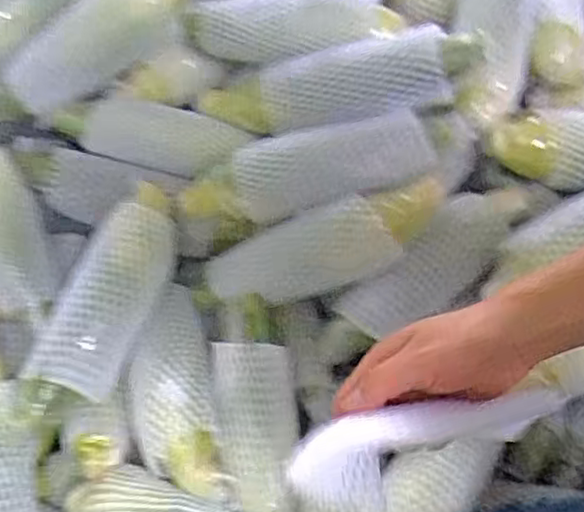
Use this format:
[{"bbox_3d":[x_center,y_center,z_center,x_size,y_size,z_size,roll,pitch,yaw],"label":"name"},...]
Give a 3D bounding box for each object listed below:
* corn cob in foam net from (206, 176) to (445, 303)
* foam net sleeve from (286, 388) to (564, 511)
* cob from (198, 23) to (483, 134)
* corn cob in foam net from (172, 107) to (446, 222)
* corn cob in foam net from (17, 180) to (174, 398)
[{"bbox_3d":[0.030,-0.006,0.622,0.225,0.063,0.057,-21,40,13],"label":"corn cob in foam net"},{"bbox_3d":[0.078,0.108,0.397,0.166,0.034,0.039,-10,44,-15],"label":"foam net sleeve"},{"bbox_3d":[0.038,-0.154,0.645,0.272,0.065,0.072,-4,35,28],"label":"cob"},{"bbox_3d":[0.012,-0.074,0.634,0.238,0.060,0.066,-14,42,3],"label":"corn cob in foam net"},{"bbox_3d":[-0.156,0.026,0.609,0.072,0.045,0.207,17,69,13],"label":"corn cob in foam net"}]

